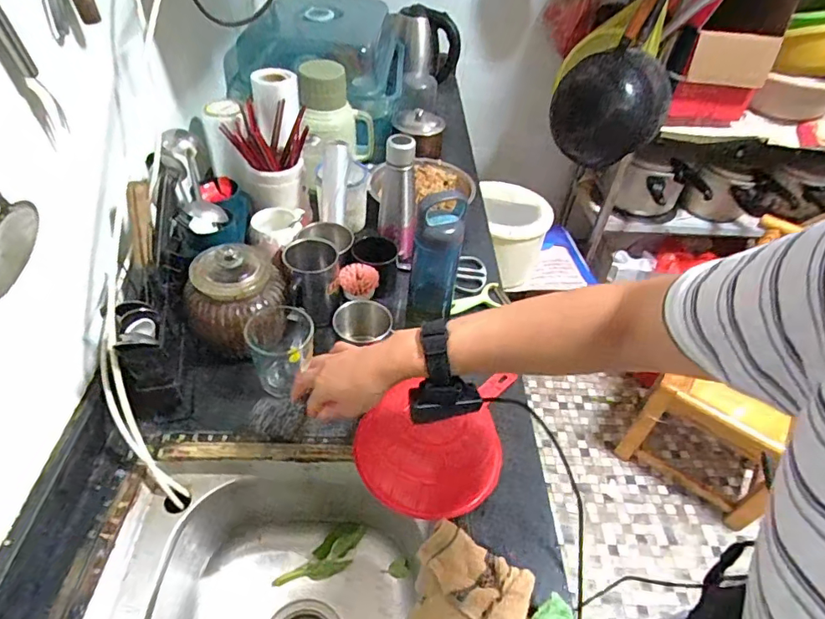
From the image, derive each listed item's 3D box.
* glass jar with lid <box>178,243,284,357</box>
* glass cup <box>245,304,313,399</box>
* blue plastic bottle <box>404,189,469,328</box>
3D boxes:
[{"bbox_3d":[-0.253,-0.010,0.705,0.138,0.139,0.126,3,44,-3],"label":"glass jar with lid"},{"bbox_3d":[-0.183,0.063,0.699,0.088,0.104,0.096,-3,45,-9],"label":"glass cup"},{"bbox_3d":[0.029,-0.055,0.731,0.065,0.253,0.055,8,44,2],"label":"blue plastic bottle"}]

